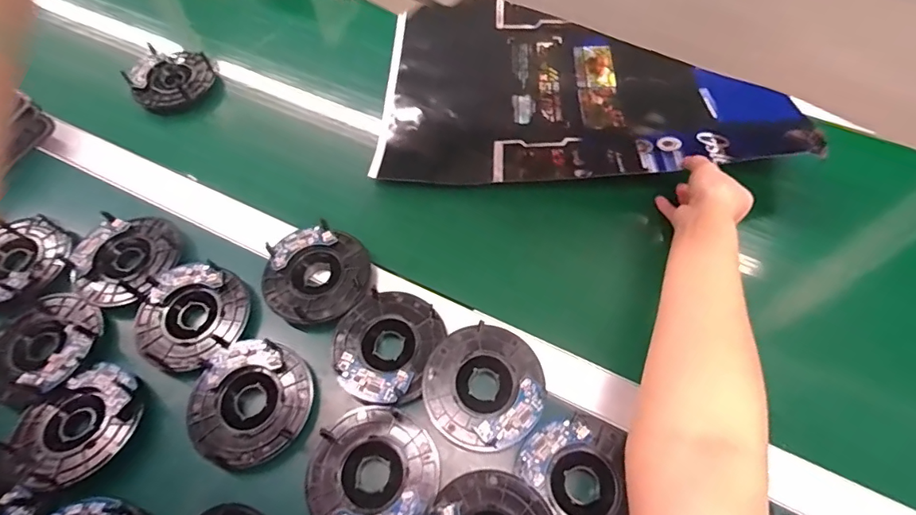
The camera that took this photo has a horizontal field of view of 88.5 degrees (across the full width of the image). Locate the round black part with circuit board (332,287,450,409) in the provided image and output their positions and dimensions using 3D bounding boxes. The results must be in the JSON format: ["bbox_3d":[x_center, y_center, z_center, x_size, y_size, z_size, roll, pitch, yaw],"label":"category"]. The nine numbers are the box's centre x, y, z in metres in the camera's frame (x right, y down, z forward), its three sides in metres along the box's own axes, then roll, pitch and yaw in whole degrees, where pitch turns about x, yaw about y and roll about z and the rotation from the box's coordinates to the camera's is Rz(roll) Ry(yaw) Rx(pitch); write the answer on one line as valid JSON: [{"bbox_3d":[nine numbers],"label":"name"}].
[{"bbox_3d":[-0.065,0.074,0.416,0.090,0.014,0.100,18,64,10],"label":"round black part with circuit board"}]

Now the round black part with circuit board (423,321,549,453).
[{"bbox_3d":[0.023,0.107,0.399,0.099,0.011,0.100,0,63,1],"label":"round black part with circuit board"}]

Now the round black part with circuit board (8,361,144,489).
[{"bbox_3d":[-0.315,0.139,0.390,0.086,0.014,0.096,39,70,19],"label":"round black part with circuit board"}]

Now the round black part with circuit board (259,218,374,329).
[{"bbox_3d":[-0.136,0.016,0.451,0.101,0.014,0.095,-15,63,-6],"label":"round black part with circuit board"}]

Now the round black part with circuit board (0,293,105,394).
[{"bbox_3d":[-0.377,0.073,0.427,0.098,0.024,0.089,9,63,6],"label":"round black part with circuit board"}]

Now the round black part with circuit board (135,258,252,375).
[{"bbox_3d":[-0.248,0.051,0.434,0.099,0.012,0.092,0,63,1],"label":"round black part with circuit board"}]

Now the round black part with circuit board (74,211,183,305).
[{"bbox_3d":[-0.328,0.000,0.467,0.091,0.019,0.096,0,63,1],"label":"round black part with circuit board"}]

